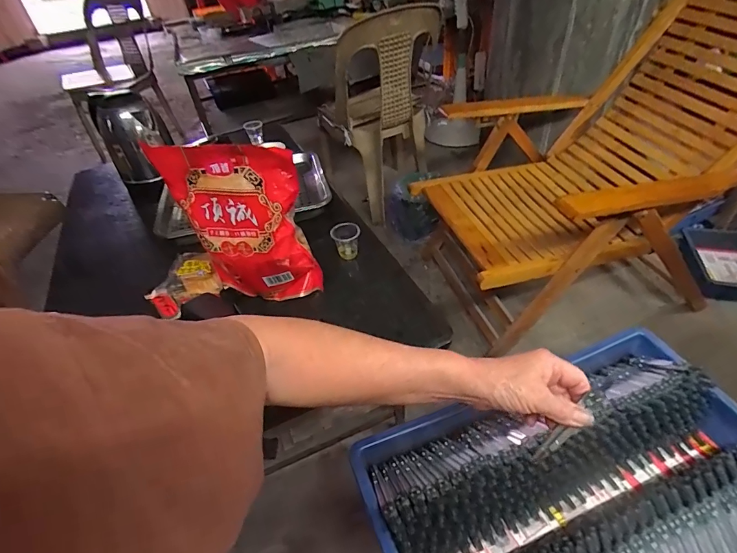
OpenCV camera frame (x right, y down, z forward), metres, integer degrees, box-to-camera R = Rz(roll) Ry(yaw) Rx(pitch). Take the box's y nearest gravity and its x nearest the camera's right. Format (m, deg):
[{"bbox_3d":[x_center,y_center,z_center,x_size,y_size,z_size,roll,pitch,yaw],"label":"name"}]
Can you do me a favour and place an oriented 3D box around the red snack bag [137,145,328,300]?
[{"bbox_3d":[-0.187,-0.072,0.616,0.201,0.257,0.067,2,43,9],"label":"red snack bag"}]

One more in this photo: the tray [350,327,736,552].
[{"bbox_3d":[0.231,0.239,0.432,0.433,0.094,0.280,-18,43,-13],"label":"tray"}]

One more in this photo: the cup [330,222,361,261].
[{"bbox_3d":[-0.040,-0.064,0.764,0.050,0.063,0.043,-5,42,2],"label":"cup"}]

